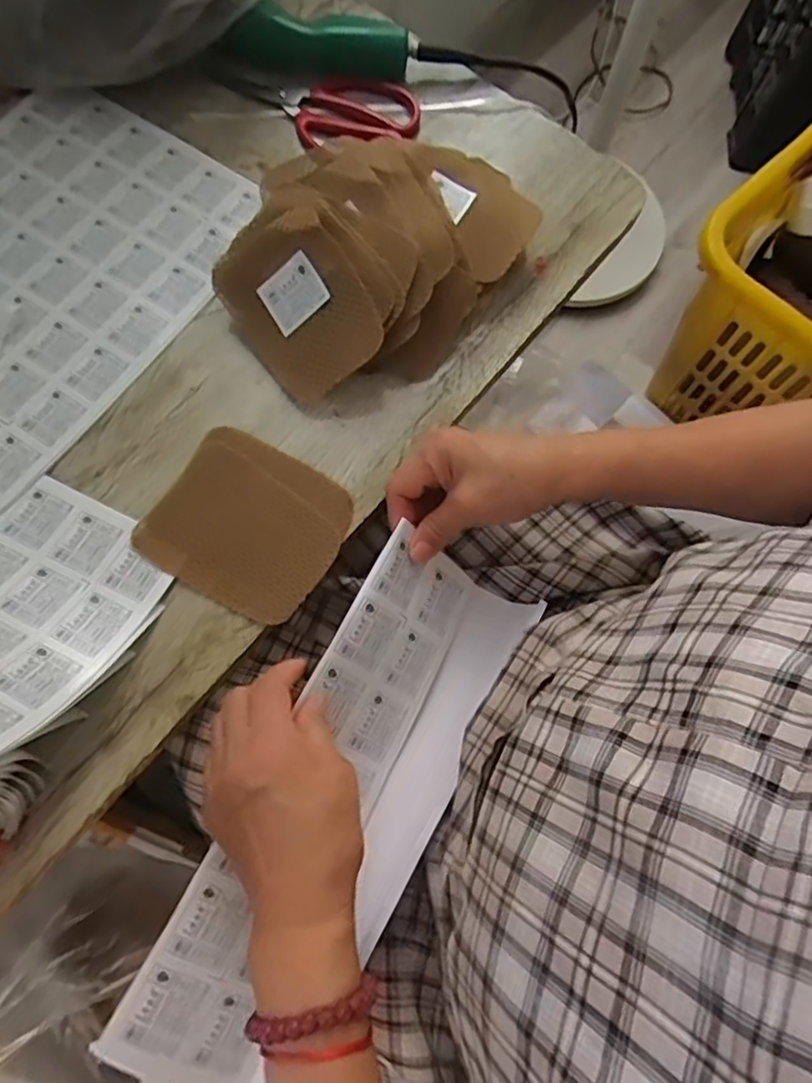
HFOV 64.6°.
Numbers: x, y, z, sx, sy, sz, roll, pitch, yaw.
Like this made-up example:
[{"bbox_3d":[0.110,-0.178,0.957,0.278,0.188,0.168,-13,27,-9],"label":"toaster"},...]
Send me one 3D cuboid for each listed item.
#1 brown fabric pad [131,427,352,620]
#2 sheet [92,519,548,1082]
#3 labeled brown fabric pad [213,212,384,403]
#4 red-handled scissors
[{"bbox_3d":[-0.107,-0.013,0.440,0.122,0.008,0.110,29,74,8],"label":"brown fabric pad"},{"bbox_3d":[-0.035,0.155,0.390,0.112,0.076,0.332,31,71,8],"label":"sheet"},{"bbox_3d":[-0.076,-0.164,0.448,0.091,0.010,0.122,-39,85,20],"label":"labeled brown fabric pad"},{"bbox_3d":[-0.078,-0.368,0.546,0.176,0.012,0.065,3,72,-1],"label":"red-handled scissors"}]

